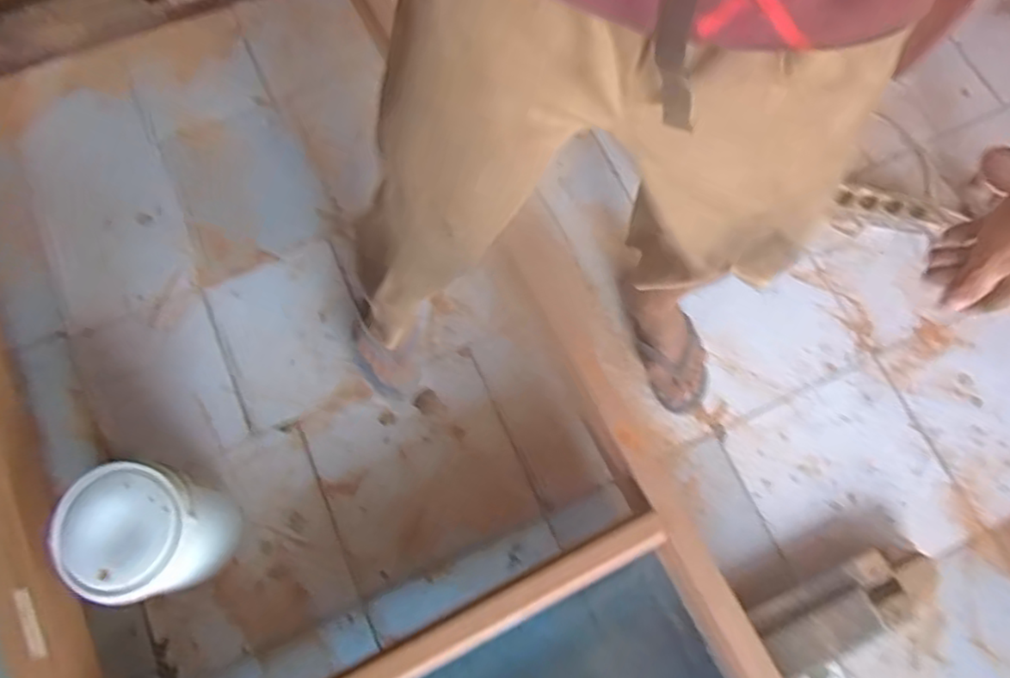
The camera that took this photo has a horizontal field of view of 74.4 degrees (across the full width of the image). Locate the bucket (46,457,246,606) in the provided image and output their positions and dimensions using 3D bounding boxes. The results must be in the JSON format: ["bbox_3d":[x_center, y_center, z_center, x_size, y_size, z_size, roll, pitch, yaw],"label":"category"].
[{"bbox_3d":[-0.512,0.277,0.965,0.164,0.203,0.176,0,74,0],"label":"bucket"}]

